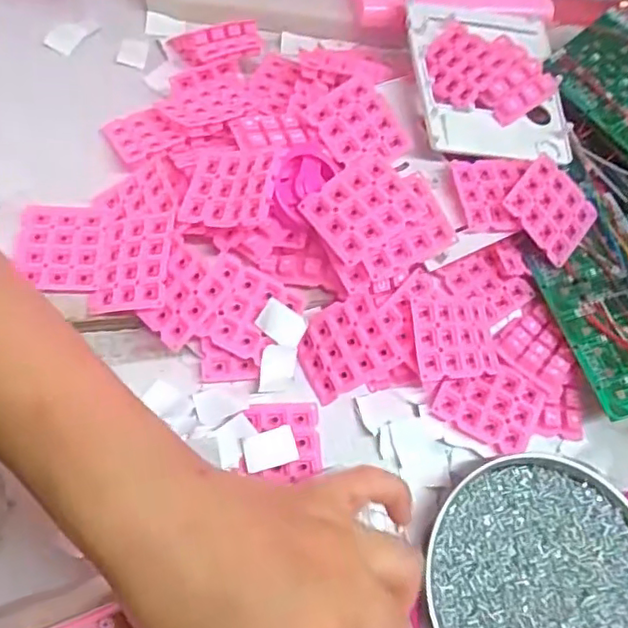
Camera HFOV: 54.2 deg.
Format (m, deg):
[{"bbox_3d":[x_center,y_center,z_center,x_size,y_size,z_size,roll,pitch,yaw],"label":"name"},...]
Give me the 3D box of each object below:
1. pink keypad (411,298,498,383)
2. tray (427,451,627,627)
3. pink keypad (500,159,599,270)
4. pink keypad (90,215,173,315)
[{"bbox_3d":[0.088,0.015,0.376,0.060,0.010,0.049,-3,79,-24],"label":"pink keypad"},{"bbox_3d":[0.127,0.148,0.332,0.126,0.017,0.136,32,64,7],"label":"tray"},{"bbox_3d":[0.155,-0.068,0.399,0.059,0.004,0.049,44,75,-13],"label":"pink keypad"},{"bbox_3d":[-0.108,-0.031,0.363,0.046,0.006,0.060,-6,70,19],"label":"pink keypad"}]

